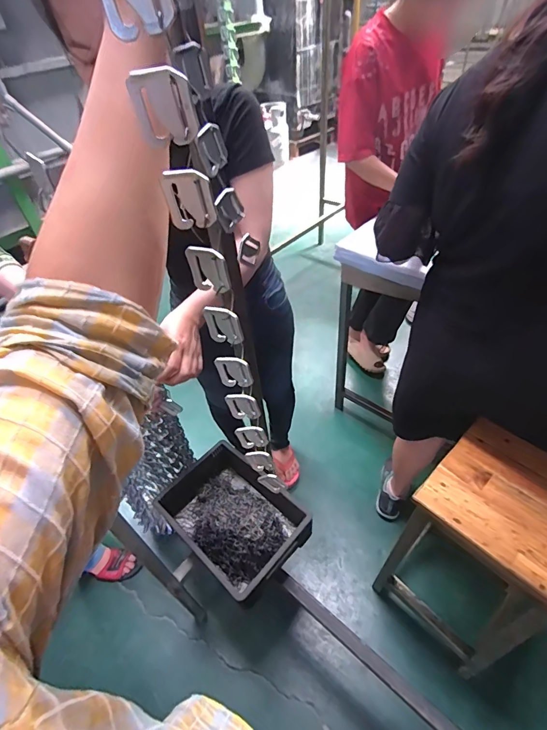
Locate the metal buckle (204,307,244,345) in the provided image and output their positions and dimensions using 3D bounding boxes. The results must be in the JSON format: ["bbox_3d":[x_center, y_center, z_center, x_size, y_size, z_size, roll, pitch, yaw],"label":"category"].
[{"bbox_3d":[-0.046,-0.036,0.343,0.032,0.035,0.010,16,52,19],"label":"metal buckle"}]

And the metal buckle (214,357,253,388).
[{"bbox_3d":[-0.041,0.008,0.386,0.035,0.037,0.008,8,50,12],"label":"metal buckle"}]

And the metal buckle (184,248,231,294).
[{"bbox_3d":[-0.052,-0.078,0.306,0.033,0.036,0.010,9,40,16],"label":"metal buckle"}]

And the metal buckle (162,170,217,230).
[{"bbox_3d":[-0.058,-0.115,0.262,0.032,0.039,0.005,-5,42,7],"label":"metal buckle"}]

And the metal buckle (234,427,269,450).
[{"bbox_3d":[-0.027,0.090,0.465,0.036,0.035,0.011,-7,48,-1],"label":"metal buckle"}]

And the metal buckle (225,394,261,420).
[{"bbox_3d":[-0.035,0.048,0.426,0.037,0.040,0.009,7,50,11],"label":"metal buckle"}]

